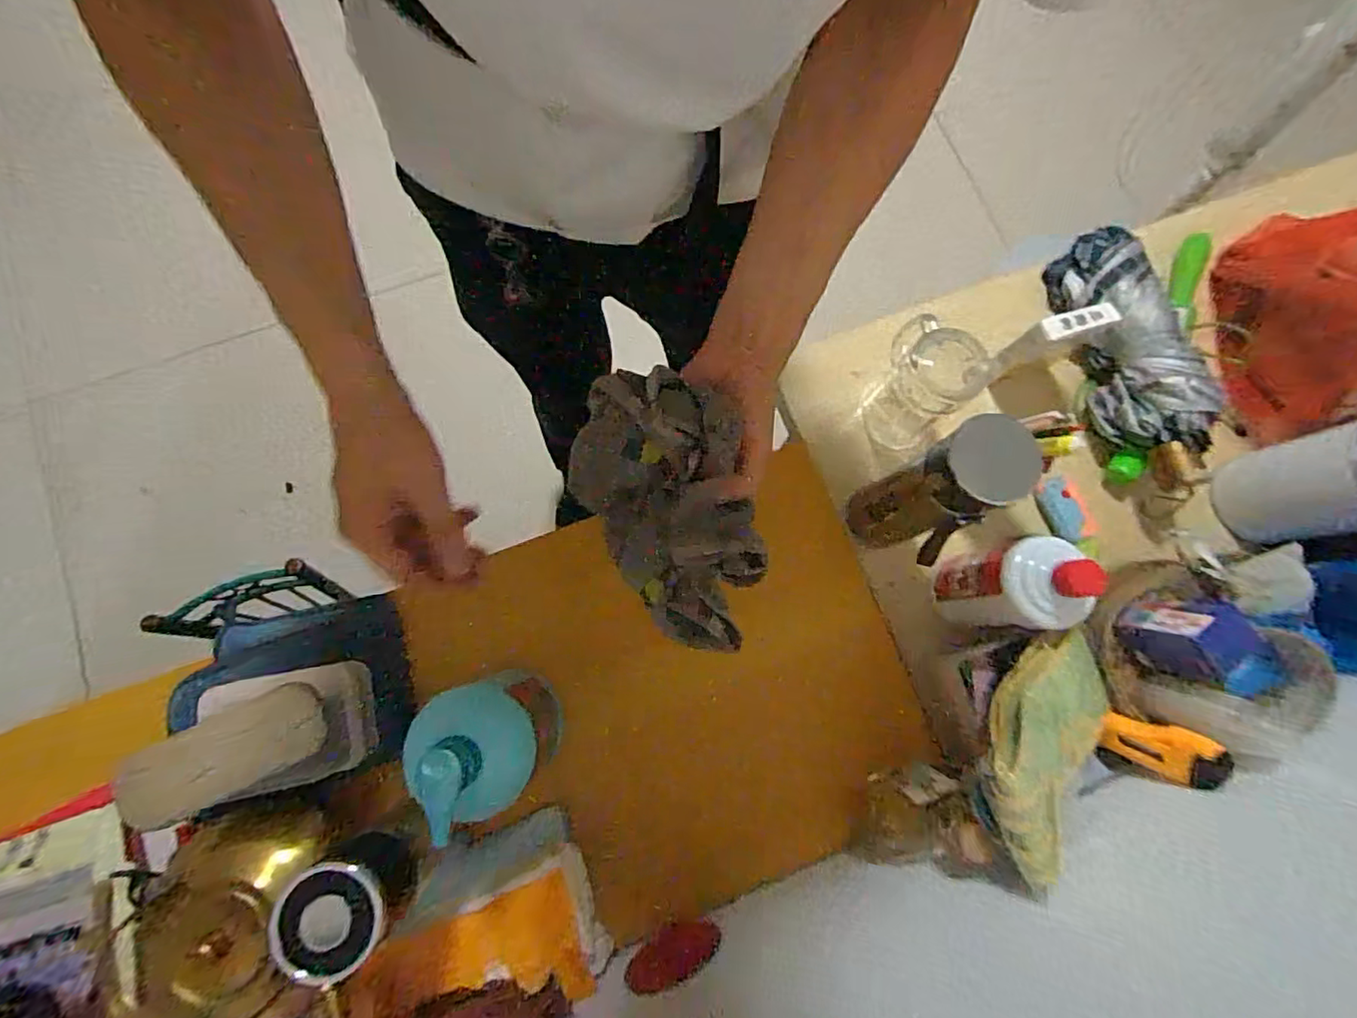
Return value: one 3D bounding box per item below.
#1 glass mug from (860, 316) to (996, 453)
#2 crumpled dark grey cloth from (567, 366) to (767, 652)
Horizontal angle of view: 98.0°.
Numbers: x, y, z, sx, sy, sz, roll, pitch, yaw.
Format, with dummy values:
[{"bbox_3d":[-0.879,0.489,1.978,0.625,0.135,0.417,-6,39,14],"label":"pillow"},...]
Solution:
[{"bbox_3d":[0.243,-0.127,0.609,0.075,0.130,0.096,-38,82,-8],"label":"glass mug"},{"bbox_3d":[0.000,-0.006,0.407,0.113,0.064,0.196,-31,81,-7],"label":"crumpled dark grey cloth"}]

